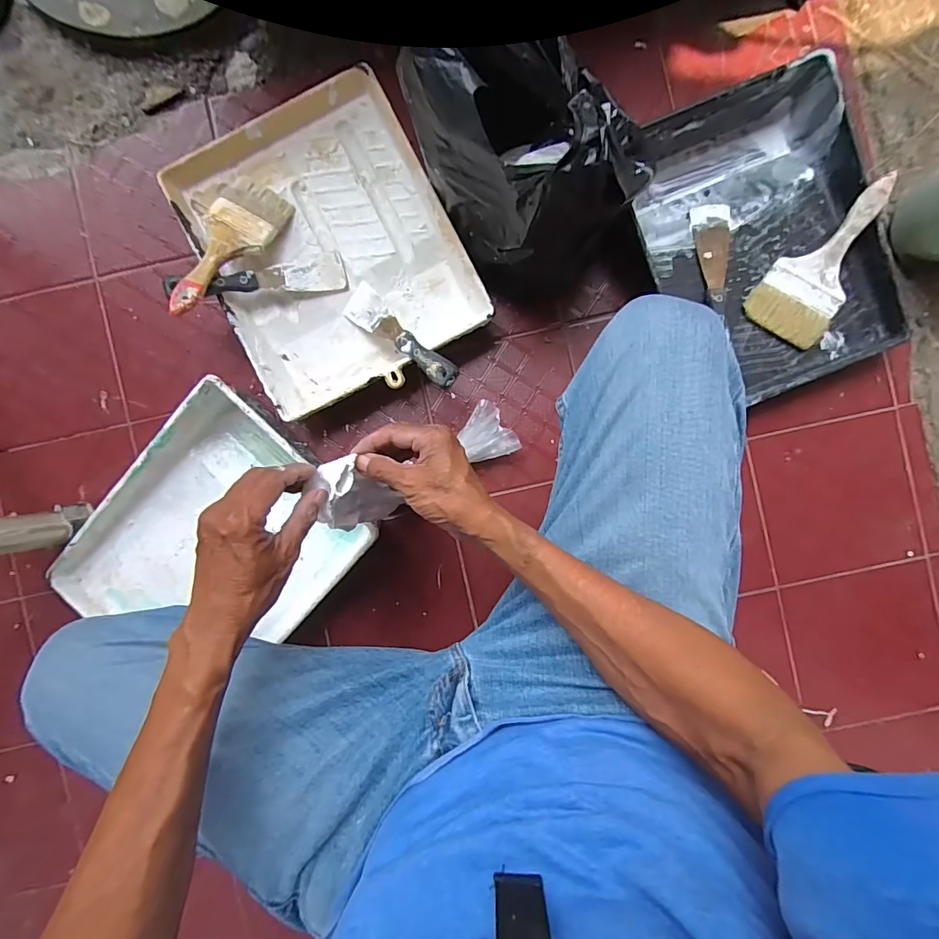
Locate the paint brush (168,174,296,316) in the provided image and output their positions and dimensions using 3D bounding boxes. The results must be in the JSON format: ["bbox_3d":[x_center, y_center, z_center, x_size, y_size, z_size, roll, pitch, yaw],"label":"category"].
[{"bbox_3d":[-0.290,-0.264,0.552,0.077,0.020,0.205,22,70,2],"label":"paint brush"}]

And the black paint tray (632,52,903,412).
[{"bbox_3d":[0.362,-0.276,0.581,0.256,0.067,0.351,-21,92,-3],"label":"black paint tray"}]

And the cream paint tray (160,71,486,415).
[{"bbox_3d":[-0.174,-0.270,0.601,0.289,0.091,0.349,-27,92,-3],"label":"cream paint tray"}]

